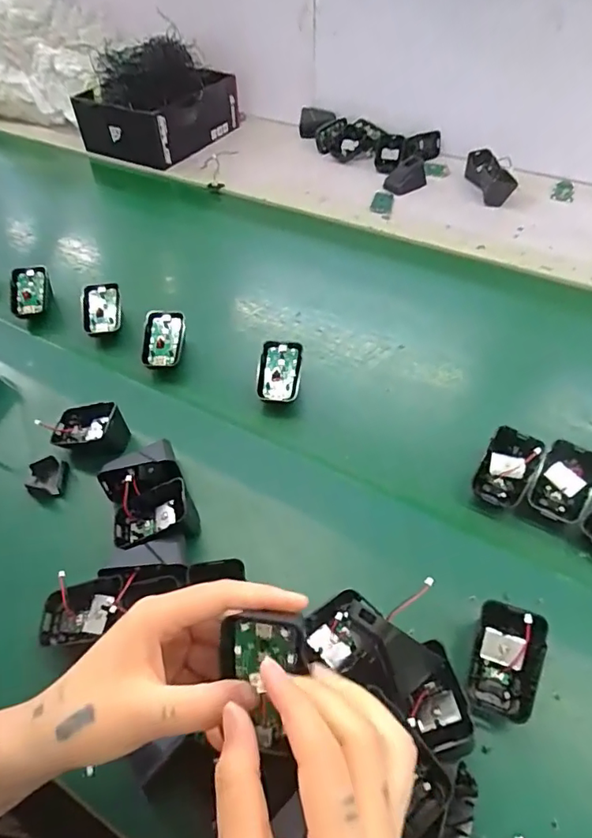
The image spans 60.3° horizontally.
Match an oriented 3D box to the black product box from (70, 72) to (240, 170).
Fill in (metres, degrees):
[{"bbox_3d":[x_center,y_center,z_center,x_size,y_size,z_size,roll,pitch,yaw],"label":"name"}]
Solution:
[{"bbox_3d":[-0.244,-0.549,0.926,0.173,0.091,0.208,18,53,17],"label":"black product box"}]

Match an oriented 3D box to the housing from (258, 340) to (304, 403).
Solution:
[{"bbox_3d":[-0.017,-0.048,0.531,0.042,0.015,0.067,7,69,-2],"label":"housing"}]

